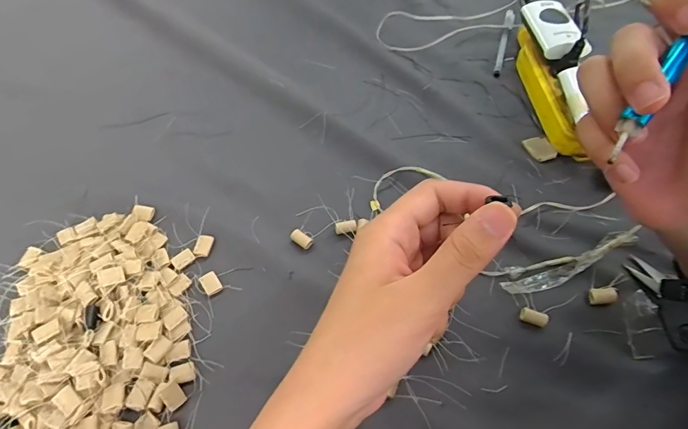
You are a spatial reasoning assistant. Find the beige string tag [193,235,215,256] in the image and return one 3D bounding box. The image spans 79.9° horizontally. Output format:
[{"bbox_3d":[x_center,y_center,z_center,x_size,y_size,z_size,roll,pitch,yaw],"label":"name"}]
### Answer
[{"bbox_3d":[-0.134,0.030,0.394,0.016,0.004,0.021,7,59,4],"label":"beige string tag"}]

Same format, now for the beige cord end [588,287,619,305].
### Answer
[{"bbox_3d":[0.231,0.073,0.368,0.022,0.014,0.012,0,59,0],"label":"beige cord end"}]

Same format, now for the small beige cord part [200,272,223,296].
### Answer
[{"bbox_3d":[-0.122,0.062,0.375,0.015,0.004,0.021,-31,64,-17],"label":"small beige cord part"}]

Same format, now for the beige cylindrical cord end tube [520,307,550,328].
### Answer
[{"bbox_3d":[0.164,0.089,0.356,0.022,0.012,0.011,13,60,8],"label":"beige cylindrical cord end tube"}]

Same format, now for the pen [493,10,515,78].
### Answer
[{"bbox_3d":[0.220,-0.238,0.563,0.013,0.016,0.137,16,60,10],"label":"pen"}]

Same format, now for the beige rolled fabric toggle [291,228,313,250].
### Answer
[{"bbox_3d":[-0.041,0.023,0.397,0.022,0.006,0.013,34,65,18],"label":"beige rolled fabric toggle"}]

